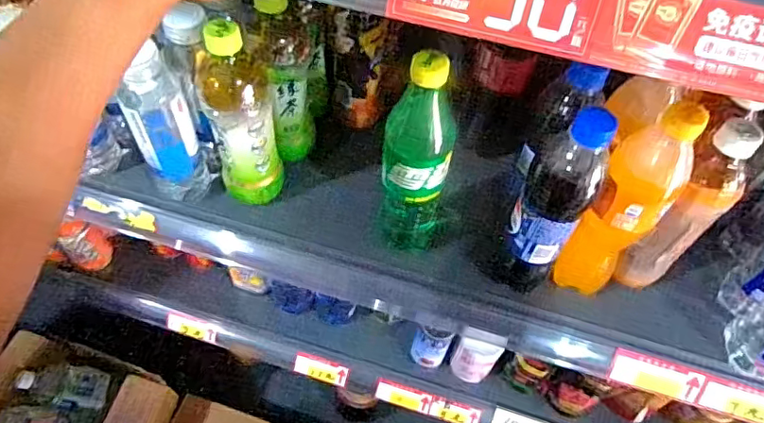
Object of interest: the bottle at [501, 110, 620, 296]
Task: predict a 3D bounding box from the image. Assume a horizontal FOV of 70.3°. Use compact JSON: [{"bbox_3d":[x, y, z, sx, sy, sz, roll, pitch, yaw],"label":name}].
[{"bbox_3d":[0.149,-0.006,0.479,0.060,0.194,0.053,36,61,20],"label":"bottle"}]

